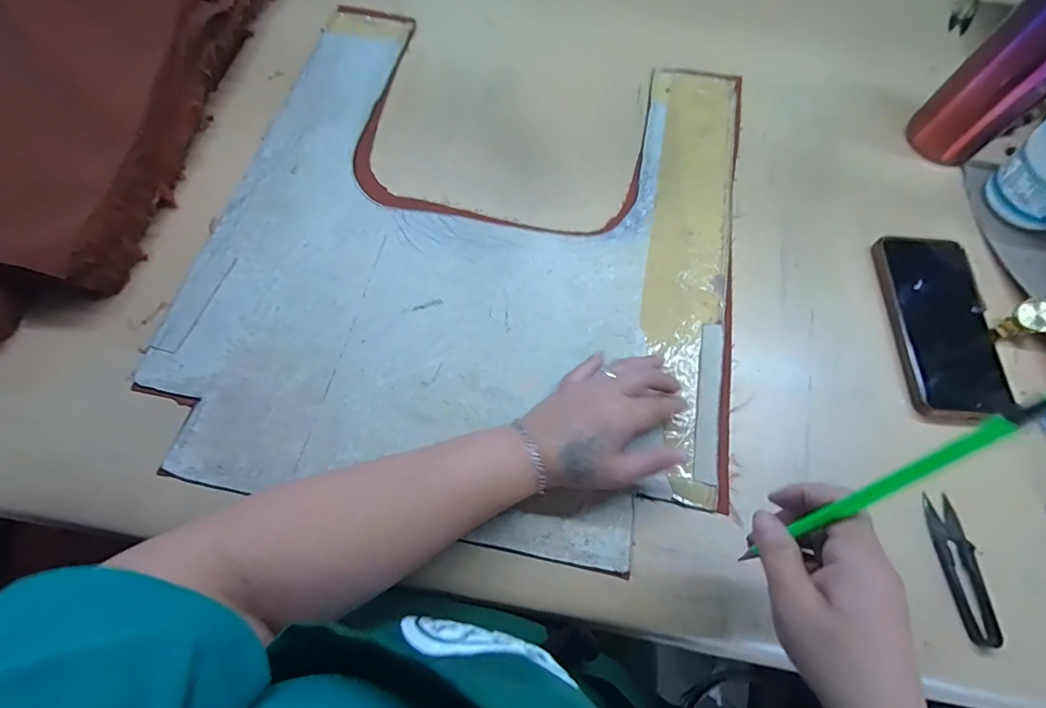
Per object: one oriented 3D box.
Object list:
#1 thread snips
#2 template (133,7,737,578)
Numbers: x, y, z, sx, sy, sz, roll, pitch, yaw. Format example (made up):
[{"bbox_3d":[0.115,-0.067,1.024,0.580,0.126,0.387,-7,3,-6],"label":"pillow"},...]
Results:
[{"bbox_3d":[0.309,0.149,0.329,0.023,0.008,0.096,2,68,0],"label":"thread snips"},{"bbox_3d":[-0.043,-0.104,0.428,0.453,0.010,0.491,11,68,3],"label":"template"}]

